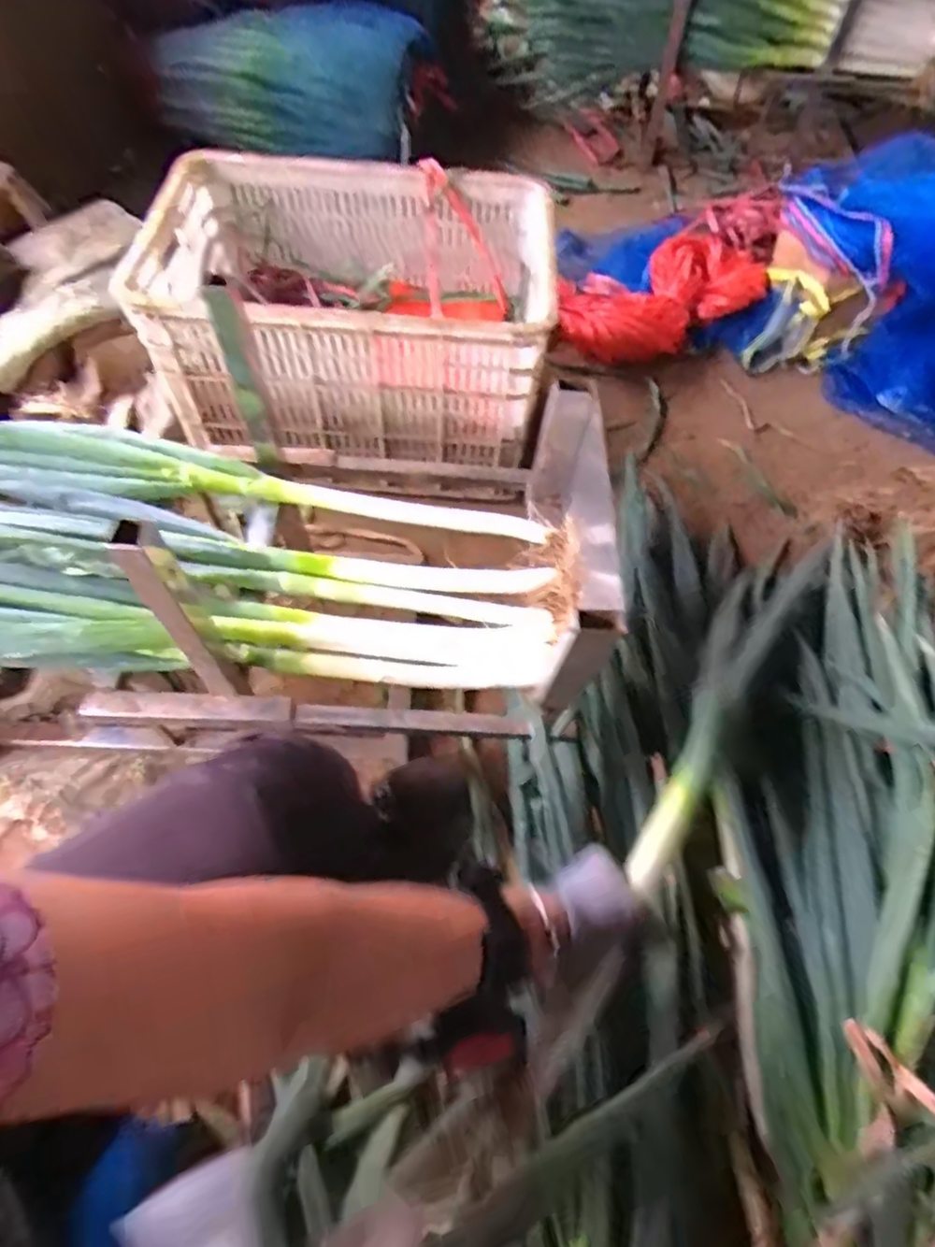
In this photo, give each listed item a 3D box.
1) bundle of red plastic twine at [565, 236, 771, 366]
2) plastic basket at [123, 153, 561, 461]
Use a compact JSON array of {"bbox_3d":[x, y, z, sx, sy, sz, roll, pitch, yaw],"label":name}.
[{"bbox_3d":[0.367,-0.620,1.225,0.397,0.089,0.227,-30,67,-19],"label":"bundle of red plastic twine"},{"bbox_3d":[-0.166,-0.444,0.930,0.561,0.224,0.386,11,61,3],"label":"plastic basket"}]

